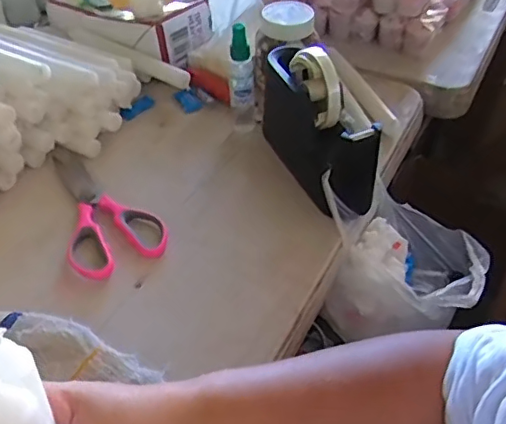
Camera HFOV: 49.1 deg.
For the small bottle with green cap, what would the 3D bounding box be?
[{"bbox_3d":[-0.011,-0.150,0.640,0.028,0.131,0.036,0,46,1],"label":"small bottle with green cap"}]

